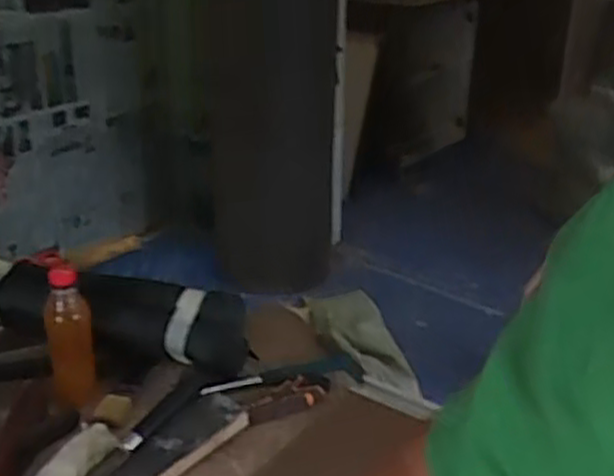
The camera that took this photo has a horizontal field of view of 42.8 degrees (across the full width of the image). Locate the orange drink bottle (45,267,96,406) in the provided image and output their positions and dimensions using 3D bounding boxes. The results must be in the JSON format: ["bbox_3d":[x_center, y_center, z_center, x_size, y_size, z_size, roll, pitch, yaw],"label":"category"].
[{"bbox_3d":[-0.285,0.116,0.944,0.053,0.176,0.047,-7,25,-17],"label":"orange drink bottle"}]

